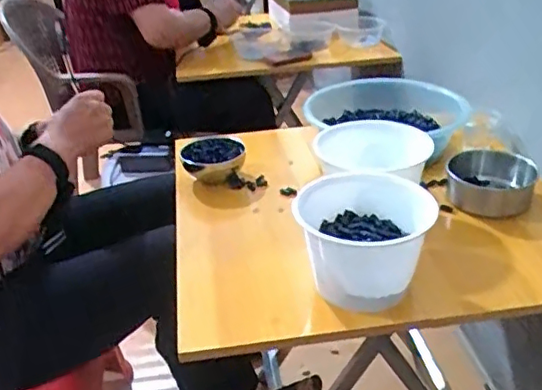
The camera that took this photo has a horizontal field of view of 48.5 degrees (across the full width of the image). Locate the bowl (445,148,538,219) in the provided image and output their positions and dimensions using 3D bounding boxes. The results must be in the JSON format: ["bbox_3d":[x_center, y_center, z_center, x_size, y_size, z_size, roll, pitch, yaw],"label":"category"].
[{"bbox_3d":[0.341,-0.019,0.933,0.127,0.060,0.127,-2,32,1],"label":"bowl"}]

